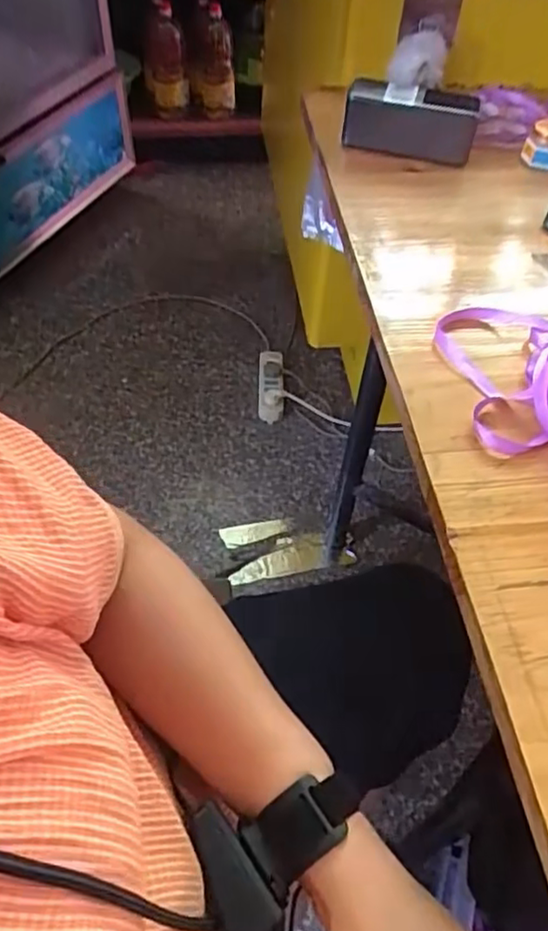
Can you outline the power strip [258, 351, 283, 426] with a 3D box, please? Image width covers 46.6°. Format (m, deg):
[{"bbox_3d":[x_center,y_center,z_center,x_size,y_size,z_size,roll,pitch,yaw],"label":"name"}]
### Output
[{"bbox_3d":[-0.007,-0.179,1.424,0.056,0.049,0.200,2,52,-2],"label":"power strip"}]

